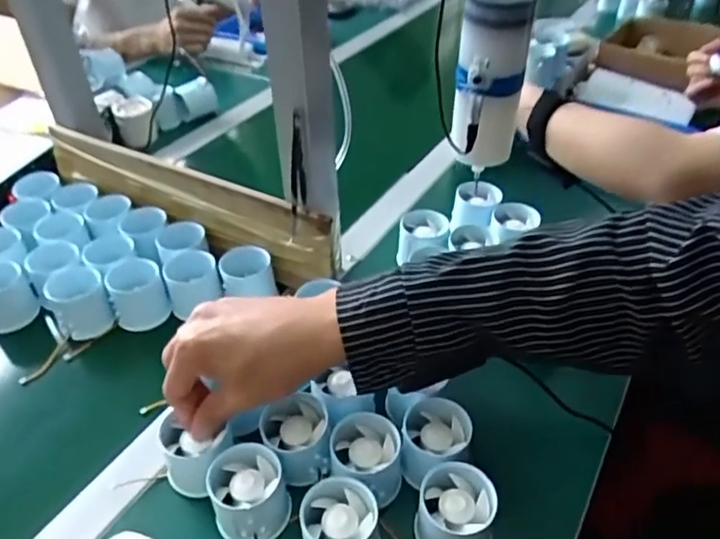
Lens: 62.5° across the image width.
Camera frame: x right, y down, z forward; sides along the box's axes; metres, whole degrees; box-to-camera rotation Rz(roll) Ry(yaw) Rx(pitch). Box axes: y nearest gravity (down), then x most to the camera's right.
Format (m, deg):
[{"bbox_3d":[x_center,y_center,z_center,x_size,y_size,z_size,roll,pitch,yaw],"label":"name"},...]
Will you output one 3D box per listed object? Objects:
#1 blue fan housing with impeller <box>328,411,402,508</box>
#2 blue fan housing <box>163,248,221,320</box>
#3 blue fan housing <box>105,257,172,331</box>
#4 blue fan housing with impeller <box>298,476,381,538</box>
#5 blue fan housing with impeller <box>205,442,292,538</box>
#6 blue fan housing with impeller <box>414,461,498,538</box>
[{"bbox_3d":[0.004,0.146,0.442,0.053,0.056,0.051,-1,41,1],"label":"blue fan housing with impeller"},{"bbox_3d":[-0.168,0.013,0.595,0.051,0.042,0.051,-15,42,-15],"label":"blue fan housing"},{"bbox_3d":[-0.220,0.024,0.590,0.051,0.052,0.047,-19,43,-18],"label":"blue fan housing"},{"bbox_3d":[-0.013,0.181,0.407,0.051,0.054,0.051,-1,41,1],"label":"blue fan housing with impeller"},{"bbox_3d":[-0.079,0.160,0.423,0.051,0.049,0.049,-15,42,-15],"label":"blue fan housing with impeller"},{"bbox_3d":[0.065,0.174,0.412,0.050,0.059,0.050,-1,41,1],"label":"blue fan housing with impeller"}]

